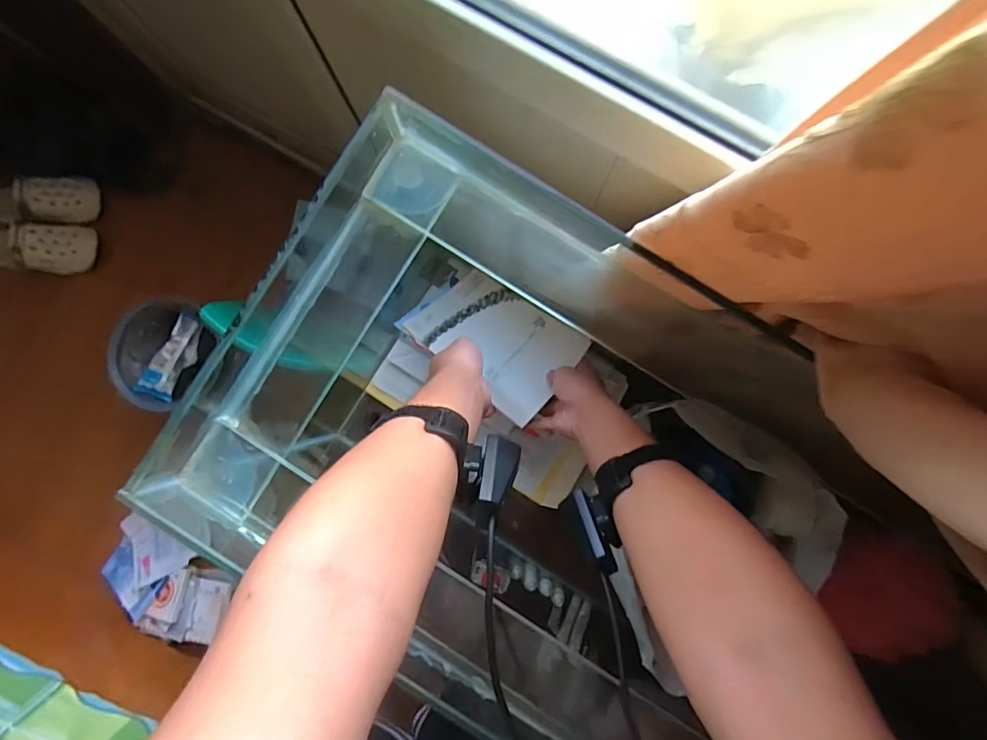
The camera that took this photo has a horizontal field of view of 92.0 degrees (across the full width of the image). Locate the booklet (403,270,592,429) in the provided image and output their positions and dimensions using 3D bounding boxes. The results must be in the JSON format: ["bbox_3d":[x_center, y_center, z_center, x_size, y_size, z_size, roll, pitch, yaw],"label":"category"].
[{"bbox_3d":[0.004,-0.042,0.617,0.203,0.021,0.139,37,74,21],"label":"booklet"}]

